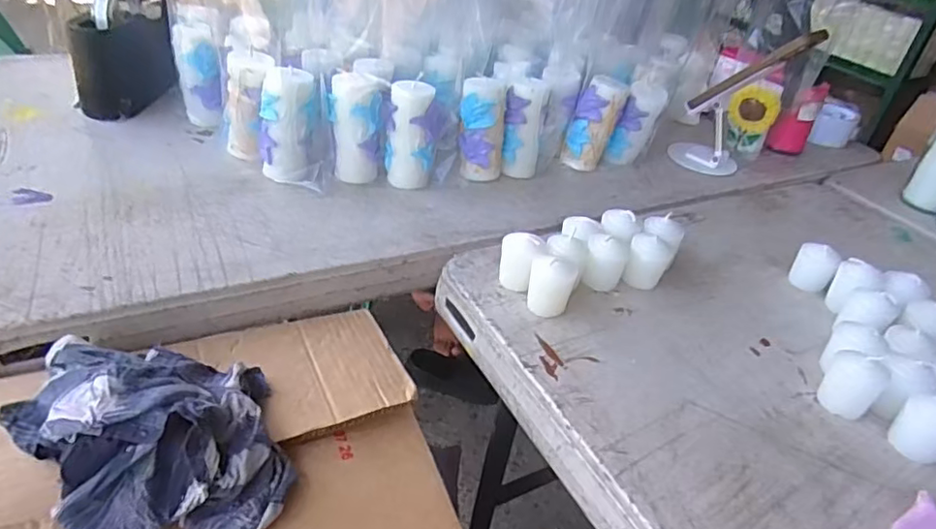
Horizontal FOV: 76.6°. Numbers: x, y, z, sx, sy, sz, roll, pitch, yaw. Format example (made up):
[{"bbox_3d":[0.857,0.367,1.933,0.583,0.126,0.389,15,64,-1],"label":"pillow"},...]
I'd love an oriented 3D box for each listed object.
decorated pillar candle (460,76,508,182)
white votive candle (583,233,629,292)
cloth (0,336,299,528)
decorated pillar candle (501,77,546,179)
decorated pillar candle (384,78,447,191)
[{"bbox_3d":[0.016,-0.151,0.679,0.050,0.113,0.040,7,34,-4],"label":"decorated pillar candle"},{"bbox_3d":[0.127,-0.004,0.544,0.035,0.048,0.038,16,35,14],"label":"white votive candle"},{"bbox_3d":[-0.192,0.098,0.377,0.173,0.053,0.141,35,41,31],"label":"cloth"},{"bbox_3d":[0.063,-0.157,0.698,0.044,0.115,0.035,10,34,0],"label":"decorated pillar candle"},{"bbox_3d":[-0.061,-0.138,0.645,0.050,0.111,0.040,-11,40,-28],"label":"decorated pillar candle"}]

